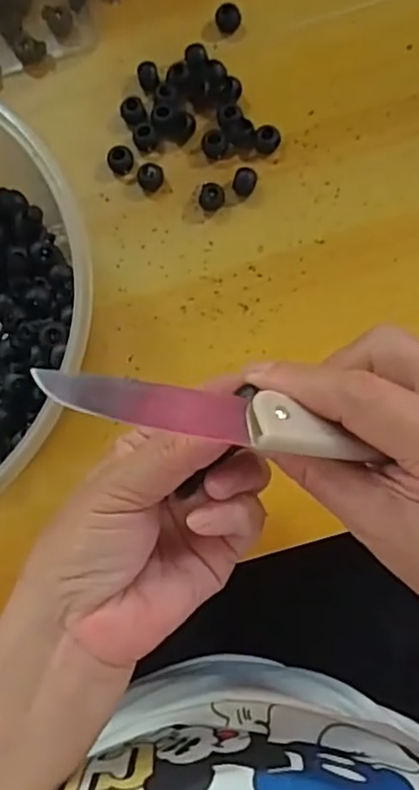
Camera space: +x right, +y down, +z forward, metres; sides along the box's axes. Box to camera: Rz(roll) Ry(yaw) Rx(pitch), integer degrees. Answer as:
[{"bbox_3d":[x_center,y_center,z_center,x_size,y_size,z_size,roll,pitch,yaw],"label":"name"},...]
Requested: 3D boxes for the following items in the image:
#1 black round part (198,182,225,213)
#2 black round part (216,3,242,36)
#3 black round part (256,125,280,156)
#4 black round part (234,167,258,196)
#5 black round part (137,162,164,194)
[{"bbox_3d":[0.001,-0.117,0.379,0.015,0.010,0.013,-7,81,2],"label":"black round part"},{"bbox_3d":[0.012,-0.230,0.394,0.015,0.010,0.013,-3,82,5],"label":"black round part"},{"bbox_3d":[0.034,-0.150,0.379,0.015,0.013,0.012,-4,81,3],"label":"black round part"},{"bbox_3d":[0.021,-0.126,0.378,0.012,0.012,0.015,32,85,8],"label":"black round part"},{"bbox_3d":[-0.035,-0.129,0.381,0.015,0.008,0.015,-1,81,4],"label":"black round part"}]

